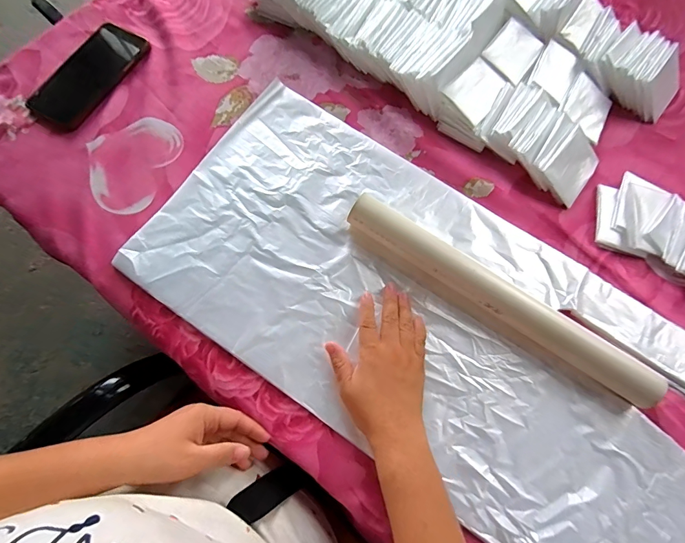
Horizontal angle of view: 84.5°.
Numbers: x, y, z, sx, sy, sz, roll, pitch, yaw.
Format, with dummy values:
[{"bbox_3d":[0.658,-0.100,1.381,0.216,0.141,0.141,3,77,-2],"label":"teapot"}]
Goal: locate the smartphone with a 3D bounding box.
[{"bbox_3d":[-0.339,-0.267,0.503,0.088,0.009,0.164,30,75,7],"label":"smartphone"}]

